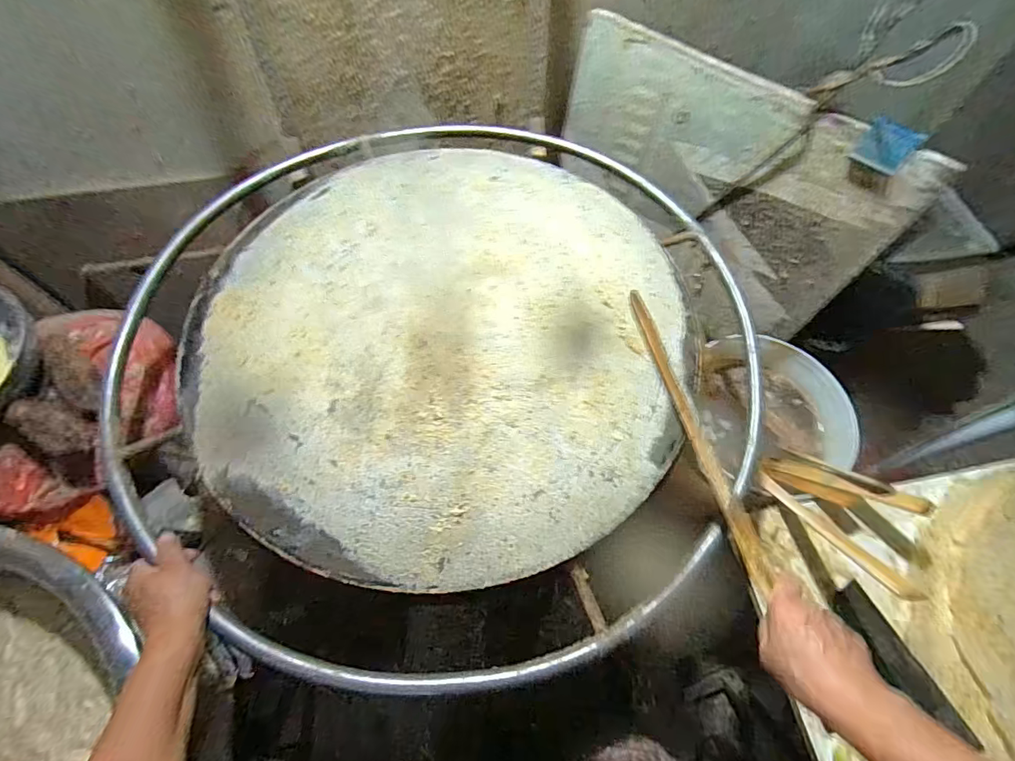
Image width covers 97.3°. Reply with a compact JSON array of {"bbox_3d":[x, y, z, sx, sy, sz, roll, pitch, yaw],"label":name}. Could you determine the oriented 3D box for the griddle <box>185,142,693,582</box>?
[{"bbox_3d":[-0.083,-0.075,0.572,0.597,0.023,0.597,0,64,1],"label":"griddle"}]

